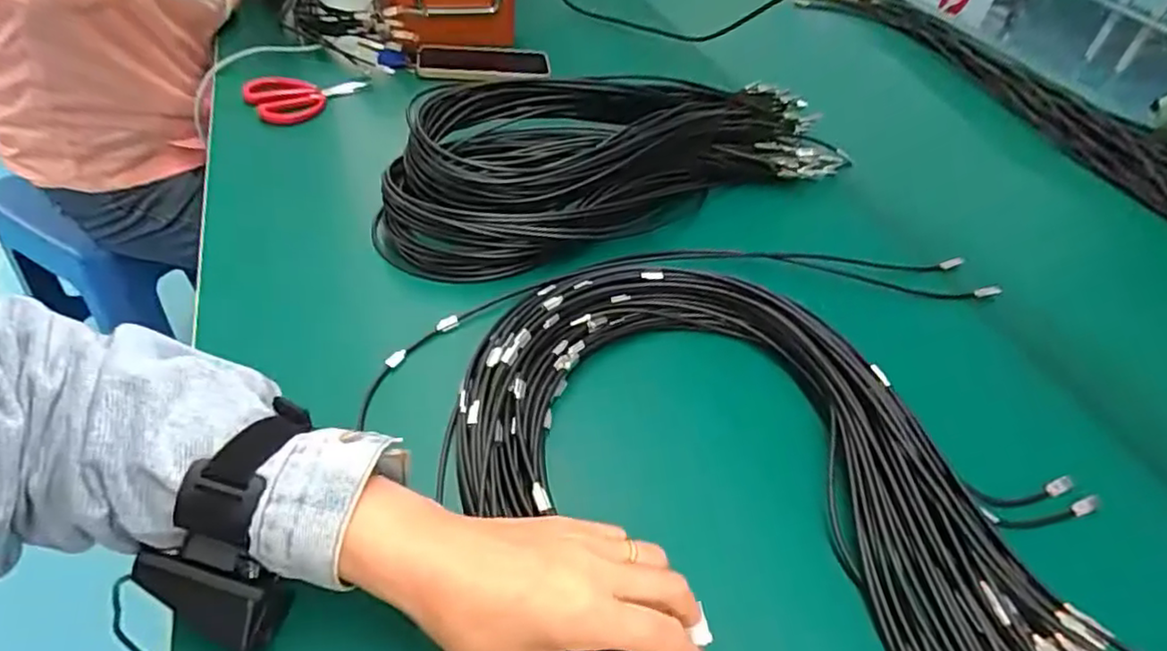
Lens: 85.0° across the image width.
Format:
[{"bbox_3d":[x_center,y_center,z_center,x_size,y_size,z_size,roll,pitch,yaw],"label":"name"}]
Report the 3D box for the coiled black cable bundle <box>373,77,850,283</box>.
[{"bbox_3d":[0.048,-0.171,0.621,0.500,0.065,0.189,-19,50,-24],"label":"coiled black cable bundle"}]

